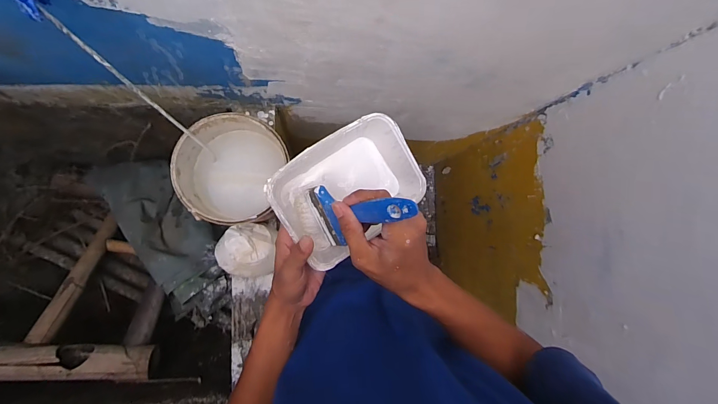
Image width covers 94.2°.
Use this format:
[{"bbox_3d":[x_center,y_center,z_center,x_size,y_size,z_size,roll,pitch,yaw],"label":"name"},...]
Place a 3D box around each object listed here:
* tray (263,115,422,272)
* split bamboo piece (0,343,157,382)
[{"bbox_3d":[-0.009,-0.016,0.399,0.171,0.074,0.122,-36,92,-9],"label":"tray"},{"bbox_3d":[-0.725,0.362,0.749,0.475,0.059,0.073,6,86,-8],"label":"split bamboo piece"}]

